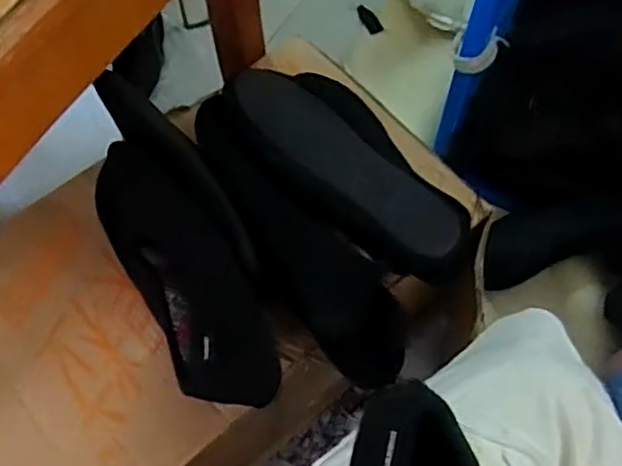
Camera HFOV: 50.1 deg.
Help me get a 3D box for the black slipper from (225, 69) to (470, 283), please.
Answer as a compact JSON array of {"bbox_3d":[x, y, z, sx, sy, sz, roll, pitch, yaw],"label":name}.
[{"bbox_3d":[0.031,-0.057,0.620,0.124,0.069,0.265,-41,70,-18],"label":"black slipper"}]

